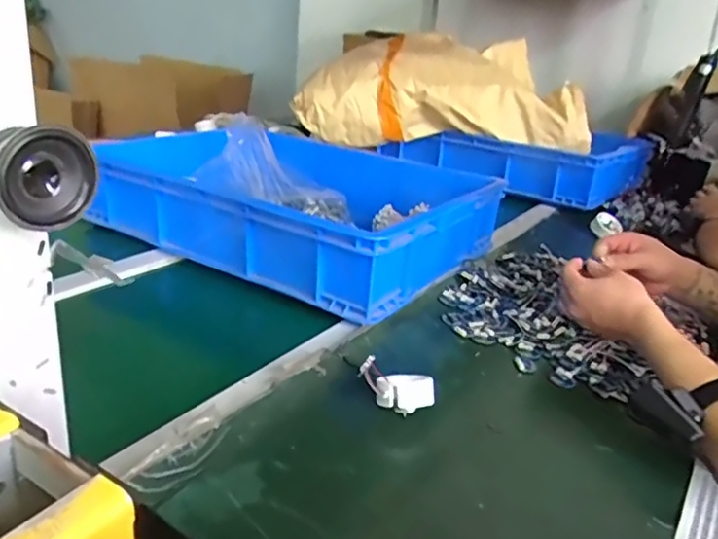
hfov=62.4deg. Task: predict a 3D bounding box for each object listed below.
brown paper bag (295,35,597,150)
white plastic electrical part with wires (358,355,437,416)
[{"bbox_3d":[0.212,-0.436,1.504,0.695,0.252,0.283,7,23,1],"label":"brown paper bag"},{"bbox_3d":[0.037,0.112,0.595,0.058,0.031,0.077,0,24,-15],"label":"white plastic electrical part with wires"}]

